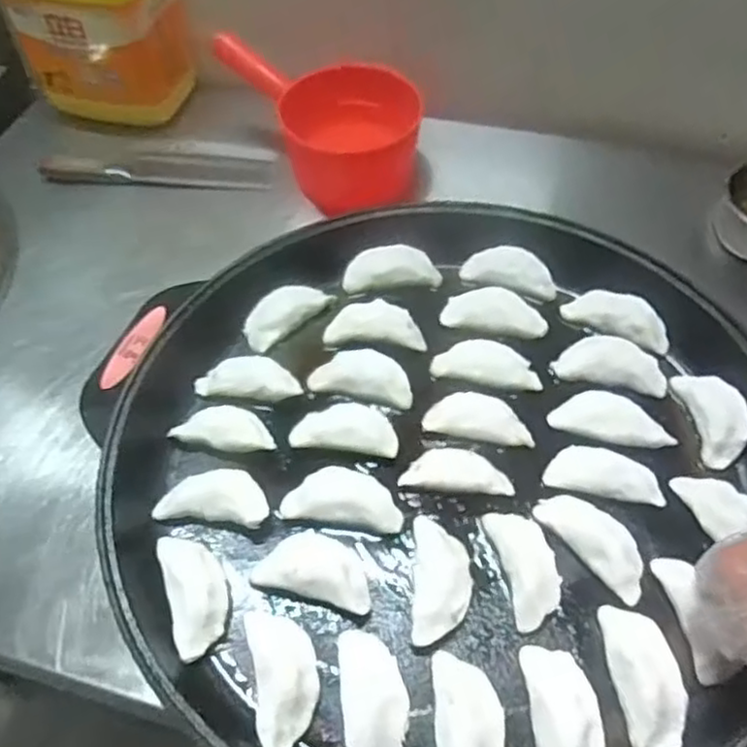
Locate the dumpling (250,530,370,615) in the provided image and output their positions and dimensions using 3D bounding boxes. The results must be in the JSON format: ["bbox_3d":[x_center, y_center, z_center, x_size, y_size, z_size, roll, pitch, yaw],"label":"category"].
[{"bbox_3d":[-0.043,0.146,0.528,0.087,0.022,0.049,12,54,9],"label":"dumpling"}]

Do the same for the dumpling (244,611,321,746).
[{"bbox_3d":[-0.061,0.209,0.482,0.044,0.023,0.095,-11,54,-8],"label":"dumpling"}]

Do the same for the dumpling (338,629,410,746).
[{"bbox_3d":[0.001,0.223,0.471,0.043,0.019,0.098,-5,53,-4],"label":"dumpling"}]

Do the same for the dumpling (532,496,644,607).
[{"bbox_3d":[0.173,0.129,0.539,0.039,0.019,0.099,-31,59,-21],"label":"dumpling"}]

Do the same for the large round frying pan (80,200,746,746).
[{"bbox_3d":[0.061,0.061,0.571,0.517,0.076,0.532,0,53,0],"label":"large round frying pan"}]

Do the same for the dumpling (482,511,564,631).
[{"bbox_3d":[0.116,0.144,0.529,0.038,0.025,0.090,-10,54,-8],"label":"dumpling"}]

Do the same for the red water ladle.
[{"bbox_3d":[-0.061,-0.327,0.873,0.152,0.135,0.232,-29,58,-20],"label":"red water ladle"}]

